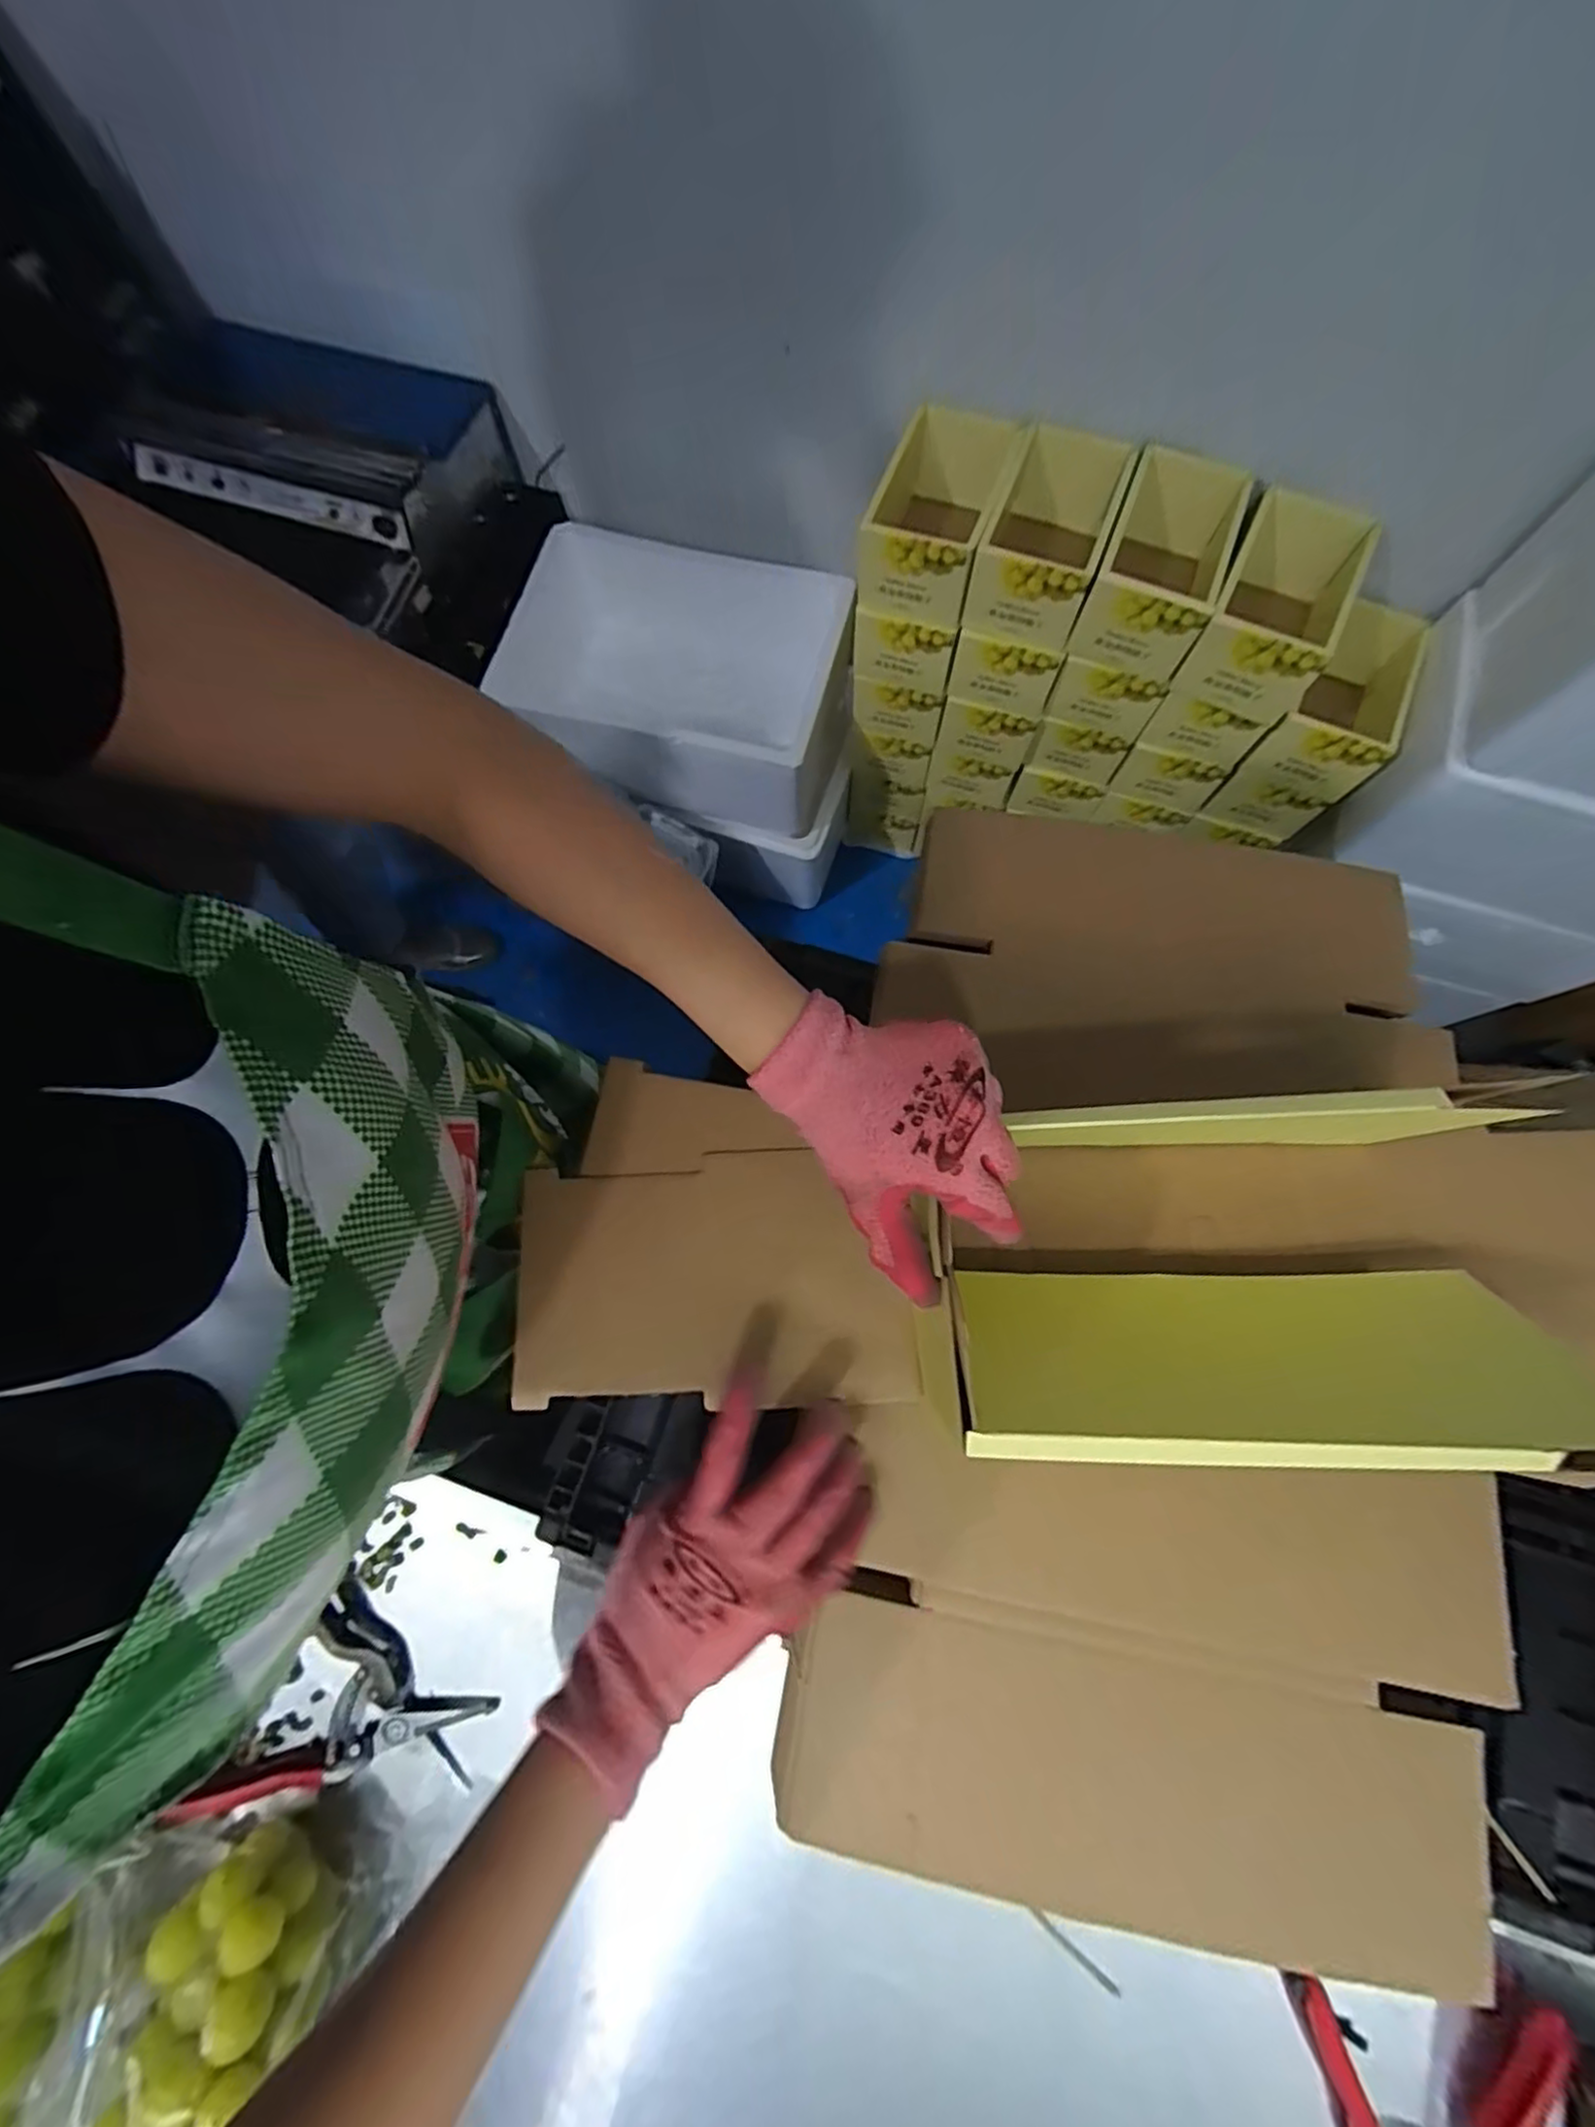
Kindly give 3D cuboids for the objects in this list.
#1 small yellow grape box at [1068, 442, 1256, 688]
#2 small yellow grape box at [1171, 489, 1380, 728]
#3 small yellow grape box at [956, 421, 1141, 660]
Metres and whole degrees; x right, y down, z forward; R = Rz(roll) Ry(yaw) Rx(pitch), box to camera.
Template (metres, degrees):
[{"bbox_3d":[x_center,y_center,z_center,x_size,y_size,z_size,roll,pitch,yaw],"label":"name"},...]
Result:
[{"bbox_3d":[0.447,-0.608,0.862,0.140,0.111,0.197,21,75,5],"label":"small yellow grape box"},{"bbox_3d":[0.587,-0.555,0.859,0.149,0.123,0.225,28,76,7],"label":"small yellow grape box"},{"bbox_3d":[0.316,-0.662,0.880,0.135,0.113,0.220,20,75,5],"label":"small yellow grape box"}]

